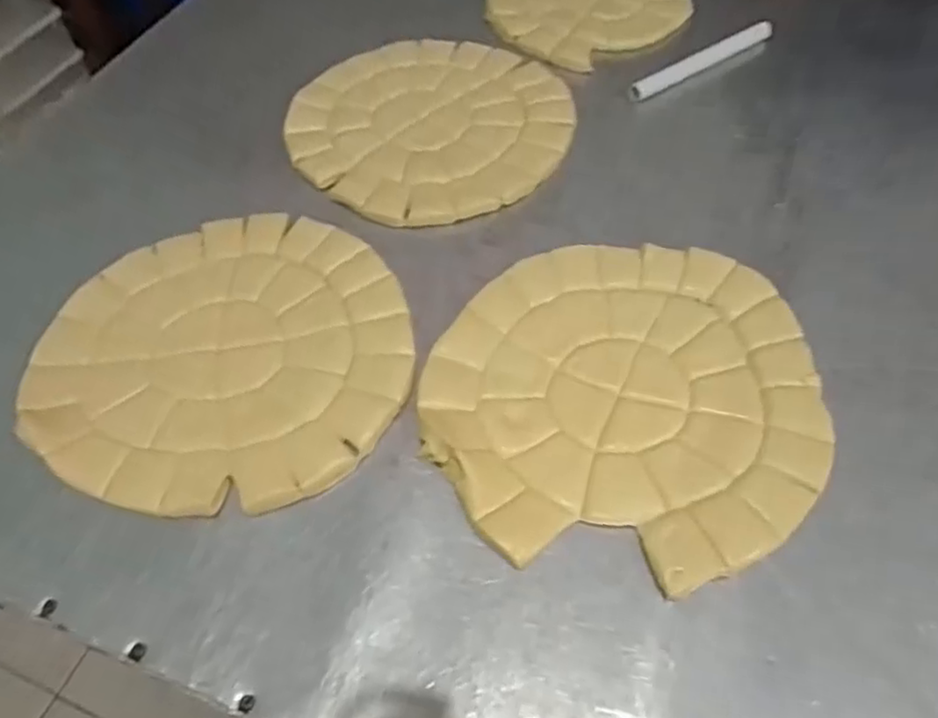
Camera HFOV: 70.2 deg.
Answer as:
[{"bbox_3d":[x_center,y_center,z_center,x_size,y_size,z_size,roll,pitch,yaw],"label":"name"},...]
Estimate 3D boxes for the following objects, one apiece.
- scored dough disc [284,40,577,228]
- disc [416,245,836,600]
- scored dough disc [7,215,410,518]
[{"bbox_3d":[-0.040,-0.262,0.726,0.291,0.012,0.288,-1,57,1],"label":"scored dough disc"},{"bbox_3d":[0.128,0.023,0.529,0.287,0.014,0.313,-1,57,1],"label":"disc"},{"bbox_3d":[-0.205,-0.011,0.563,0.304,0.013,0.285,-1,57,1],"label":"scored dough disc"}]

